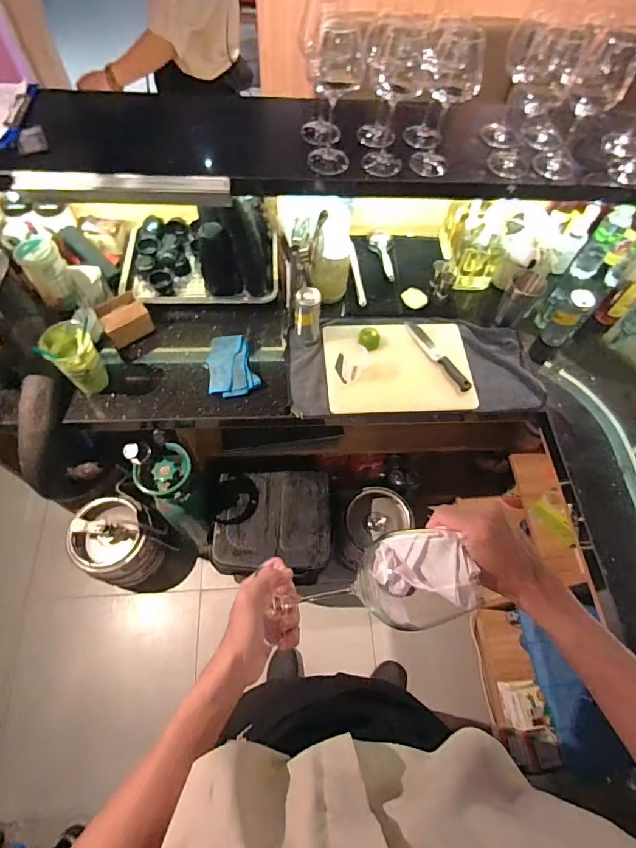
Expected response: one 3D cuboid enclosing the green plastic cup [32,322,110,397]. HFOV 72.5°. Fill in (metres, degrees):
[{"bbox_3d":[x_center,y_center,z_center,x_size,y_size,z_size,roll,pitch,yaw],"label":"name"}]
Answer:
[{"bbox_3d":[-0.520,-0.130,0.948,0.098,0.164,0.099,34,65,14],"label":"green plastic cup"}]

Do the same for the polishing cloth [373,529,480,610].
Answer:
[{"bbox_3d":[0.105,0.142,0.433,0.092,0.064,0.060,18,62,6],"label":"polishing cloth"}]

